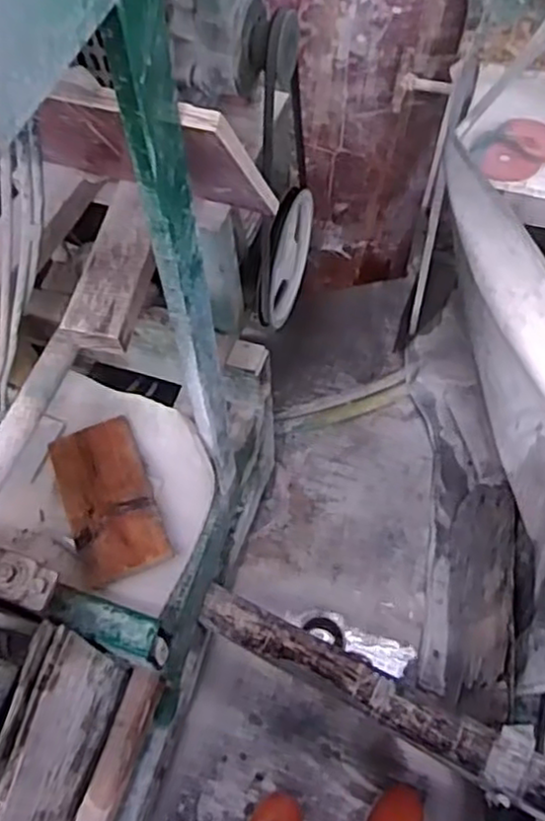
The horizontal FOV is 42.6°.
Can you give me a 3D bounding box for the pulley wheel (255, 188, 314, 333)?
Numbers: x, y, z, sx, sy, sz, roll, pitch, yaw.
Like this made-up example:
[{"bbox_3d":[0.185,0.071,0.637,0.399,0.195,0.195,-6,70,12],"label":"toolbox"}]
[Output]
[{"bbox_3d":[0.020,-0.220,1.022,0.022,0.204,0.186,18,63,13],"label":"pulley wheel"}]

